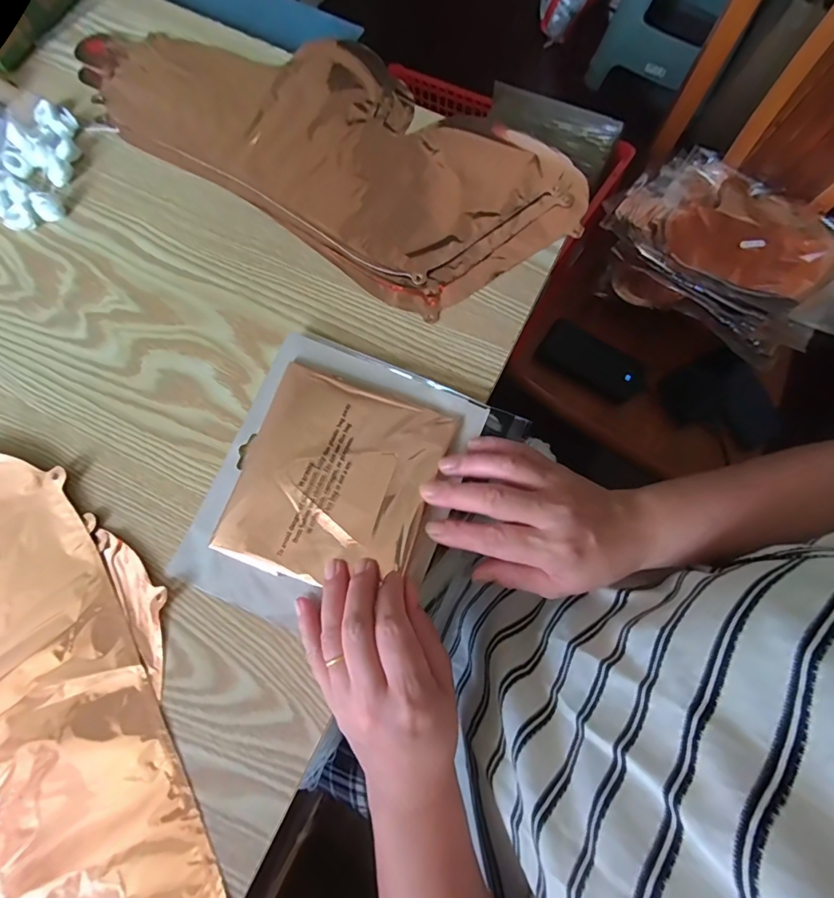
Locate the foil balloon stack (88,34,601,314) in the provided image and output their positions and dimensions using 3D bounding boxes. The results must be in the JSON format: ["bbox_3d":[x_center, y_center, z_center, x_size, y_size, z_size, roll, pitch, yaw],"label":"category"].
[{"bbox_3d":[-0.078,-0.288,0.415,0.442,0.010,0.215,34,76,8],"label":"foil balloon stack"}]

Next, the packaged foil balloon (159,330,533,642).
[{"bbox_3d":[-0.049,0.029,0.322,0.173,0.017,0.193,22,75,5],"label":"packaged foil balloon"}]

